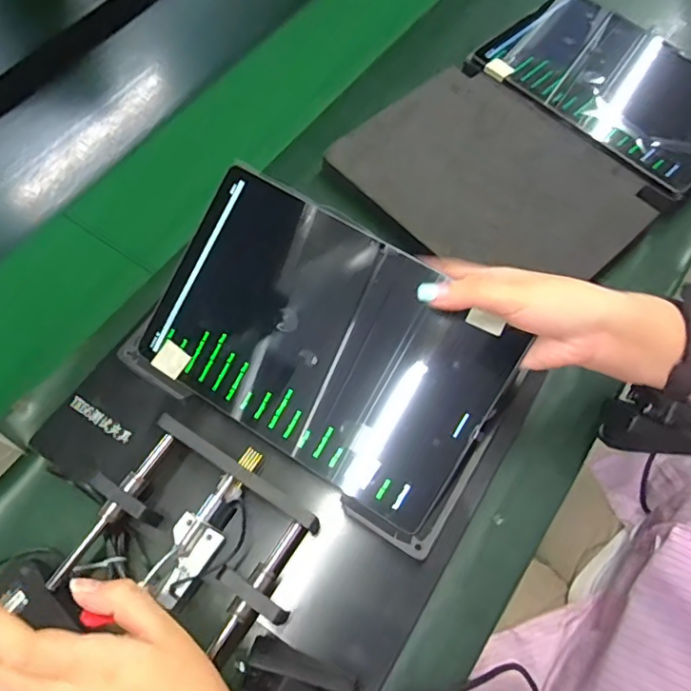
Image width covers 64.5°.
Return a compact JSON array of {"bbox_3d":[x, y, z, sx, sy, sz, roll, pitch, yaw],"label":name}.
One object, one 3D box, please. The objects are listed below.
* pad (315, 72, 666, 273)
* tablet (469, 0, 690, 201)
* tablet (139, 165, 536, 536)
[{"bbox_3d":[0.138,-0.158,0.513,0.202,0.016,0.250,-39,69,-16],"label":"pad"},{"bbox_3d":[0.282,-0.274,0.560,0.179,0.016,0.249,-42,74,-17],"label":"tablet"},{"bbox_3d":[-0.019,-0.004,0.399,0.254,0.014,0.163,31,97,14],"label":"tablet"}]

